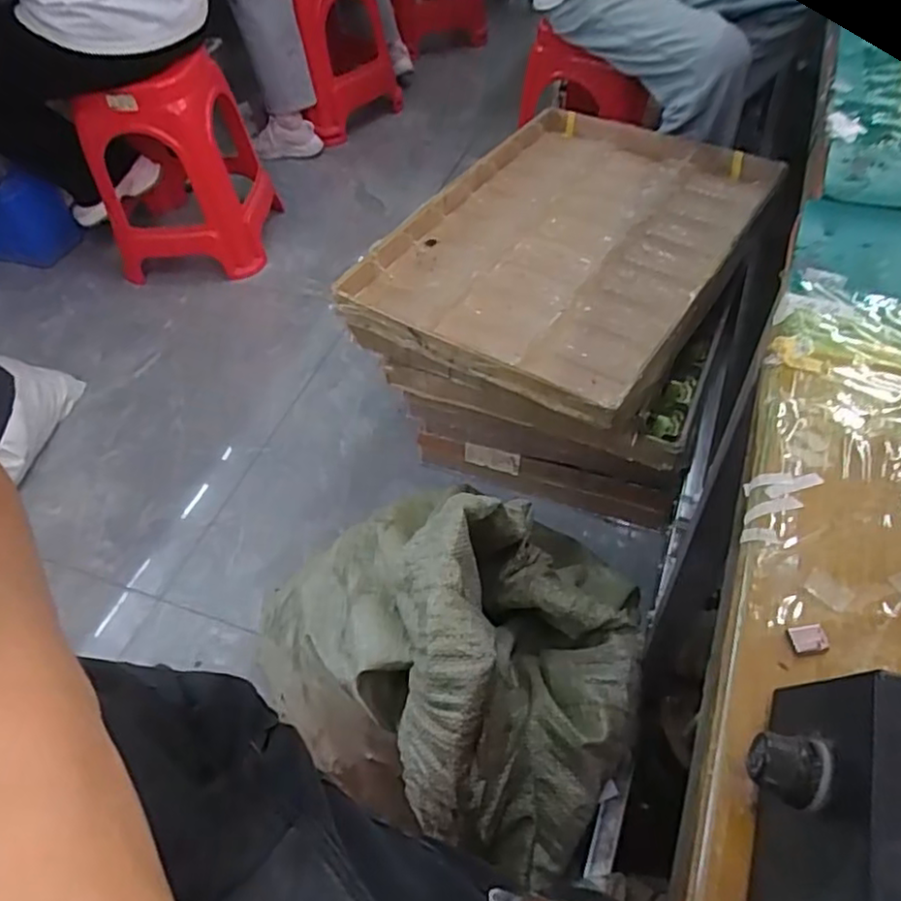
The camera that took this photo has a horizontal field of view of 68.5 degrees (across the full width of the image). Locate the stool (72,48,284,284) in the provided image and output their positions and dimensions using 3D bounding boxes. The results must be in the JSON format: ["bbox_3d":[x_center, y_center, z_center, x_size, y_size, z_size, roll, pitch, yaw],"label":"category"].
[{"bbox_3d":[-0.676,-0.713,1.664,0.376,0.502,0.332,-2,51,4],"label":"stool"}]

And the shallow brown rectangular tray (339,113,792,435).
[{"bbox_3d":[0.209,-0.354,1.070,0.475,0.078,0.684,27,58,25],"label":"shallow brown rectangular tray"}]

